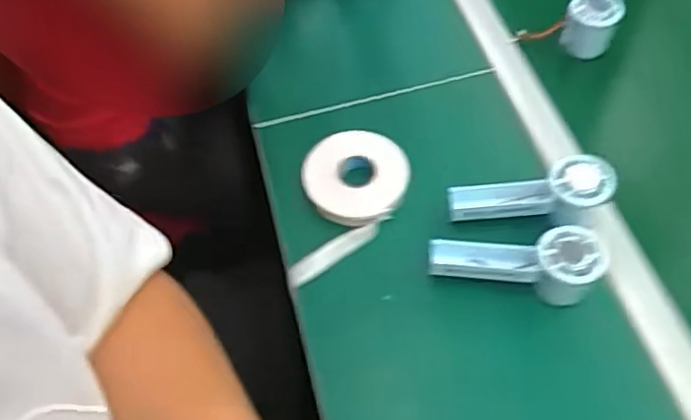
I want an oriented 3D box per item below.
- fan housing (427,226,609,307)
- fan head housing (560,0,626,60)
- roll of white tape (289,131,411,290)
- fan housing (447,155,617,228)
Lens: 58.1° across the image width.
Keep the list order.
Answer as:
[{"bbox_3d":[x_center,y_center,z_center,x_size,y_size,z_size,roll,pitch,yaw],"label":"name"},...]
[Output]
[{"bbox_3d":[0.158,0.053,0.578,0.156,0.052,0.052,-1,58,3],"label":"fan housing"},{"bbox_3d":[0.297,-0.226,0.755,0.061,0.067,0.059,20,62,15],"label":"fan head housing"},{"bbox_3d":[0.007,-0.006,0.650,0.110,0.026,0.173,2,59,5],"label":"roll of white tape"},{"bbox_3d":[0.182,-0.017,0.625,0.154,0.060,0.058,-1,58,3],"label":"fan housing"}]

